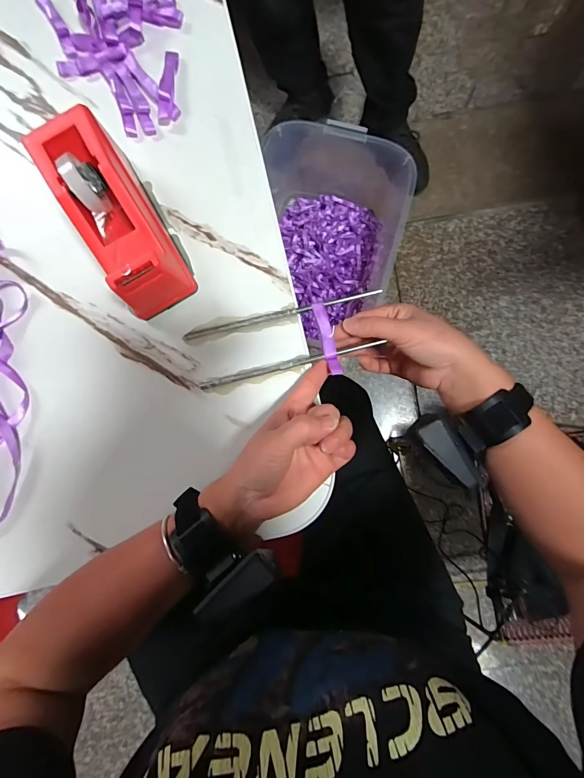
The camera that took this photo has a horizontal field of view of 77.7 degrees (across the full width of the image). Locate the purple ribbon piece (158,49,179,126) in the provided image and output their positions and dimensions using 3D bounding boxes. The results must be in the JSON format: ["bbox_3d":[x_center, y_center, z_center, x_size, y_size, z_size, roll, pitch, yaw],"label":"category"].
[{"bbox_3d":[-0.114,-0.283,0.336,0.014,0.014,0.066,9,88,3],"label":"purple ribbon piece"}]

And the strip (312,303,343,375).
[{"bbox_3d":[0.031,-0.044,0.321,0.012,0.009,0.066,-15,83,2],"label":"strip"}]

